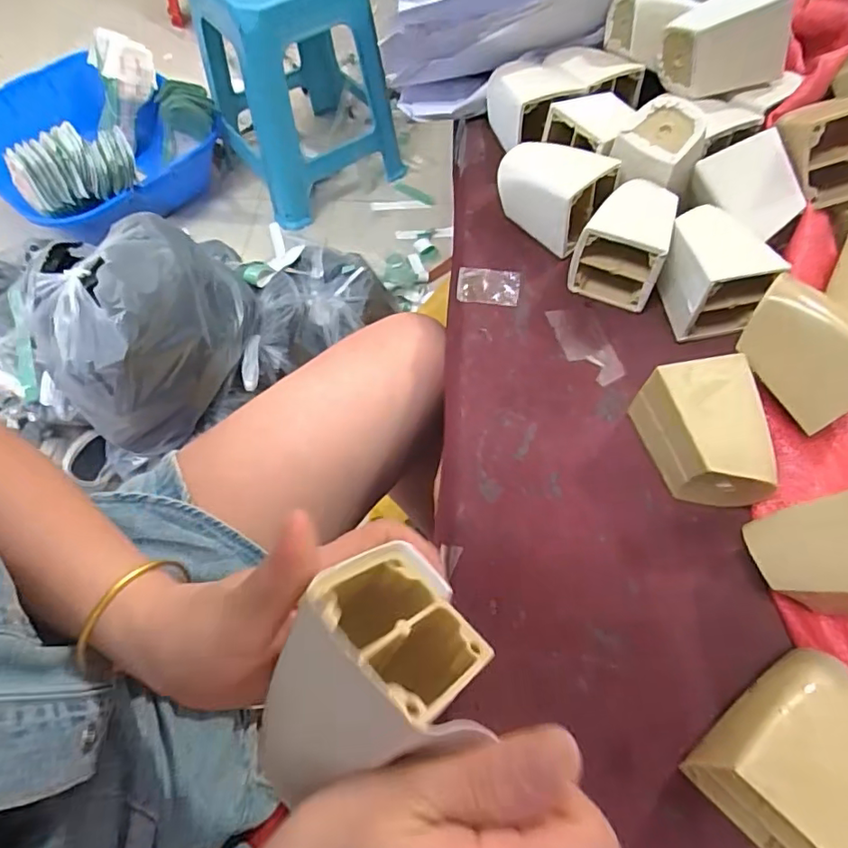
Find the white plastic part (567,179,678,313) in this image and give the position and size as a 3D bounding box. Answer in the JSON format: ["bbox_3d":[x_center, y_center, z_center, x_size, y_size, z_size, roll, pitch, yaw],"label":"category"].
[{"bbox_3d":[0.145,-0.132,0.402,0.060,0.060,0.074,21,64,13],"label":"white plastic part"}]

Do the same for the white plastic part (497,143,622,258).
[{"bbox_3d":[0.095,-0.178,0.431,0.084,0.056,0.059,40,69,21],"label":"white plastic part"}]

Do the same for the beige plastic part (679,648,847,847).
[{"bbox_3d":[0.163,0.142,0.251,0.059,0.057,0.075,41,69,21],"label":"beige plastic part"}]

